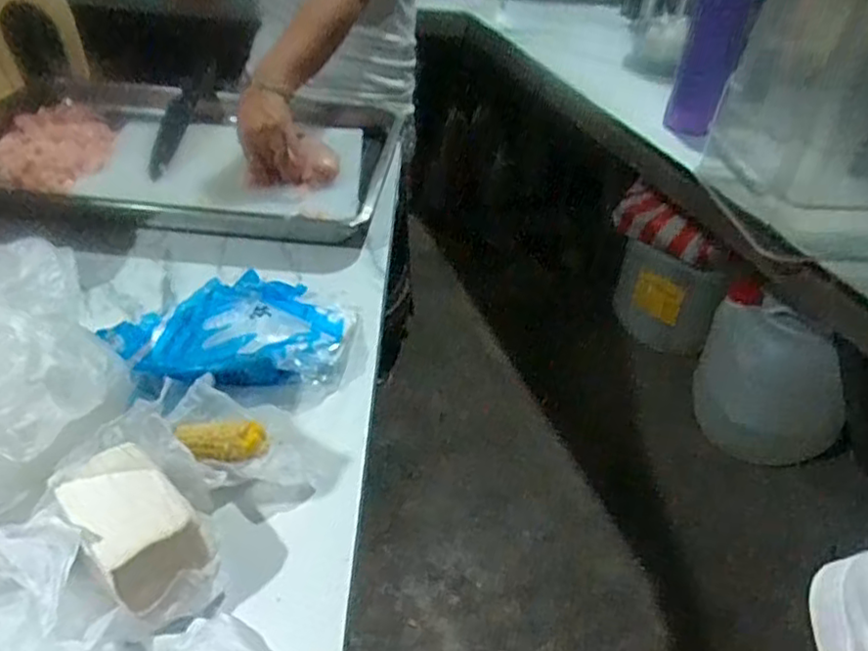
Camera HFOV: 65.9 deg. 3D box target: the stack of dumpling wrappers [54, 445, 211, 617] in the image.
[{"bbox_3d":[-0.192,0.135,0.430,0.063,0.072,0.093,-28,48,-34],"label":"stack of dumpling wrappers"}]

